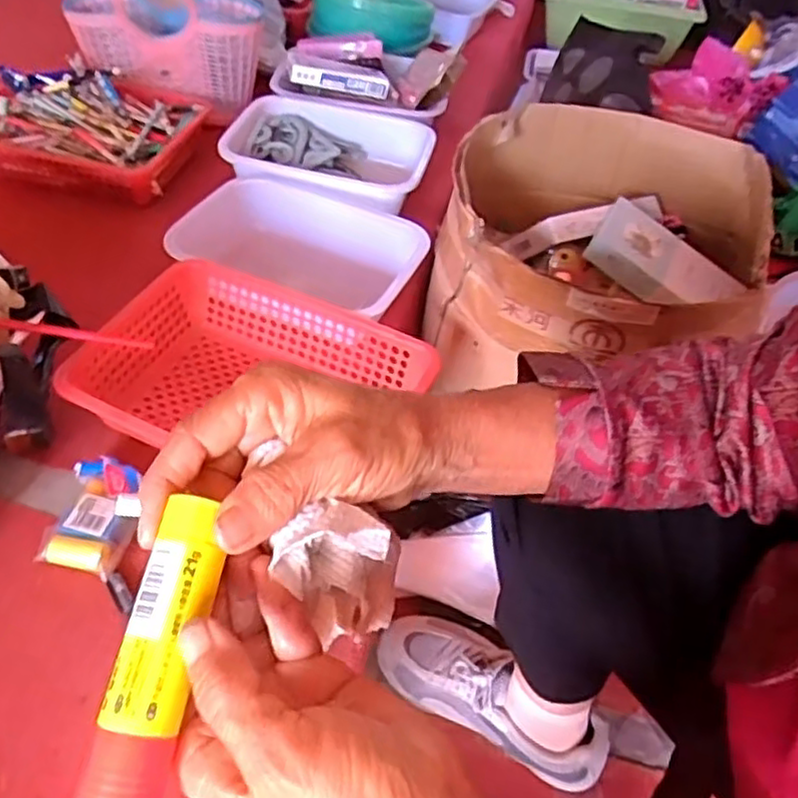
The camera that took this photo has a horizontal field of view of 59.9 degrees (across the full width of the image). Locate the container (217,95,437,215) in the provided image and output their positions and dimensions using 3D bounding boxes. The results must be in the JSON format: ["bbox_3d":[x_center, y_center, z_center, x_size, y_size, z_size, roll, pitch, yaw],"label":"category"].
[{"bbox_3d":[-0.104,-0.350,1.032,0.284,0.084,0.250,13,47,7],"label":"container"}]

